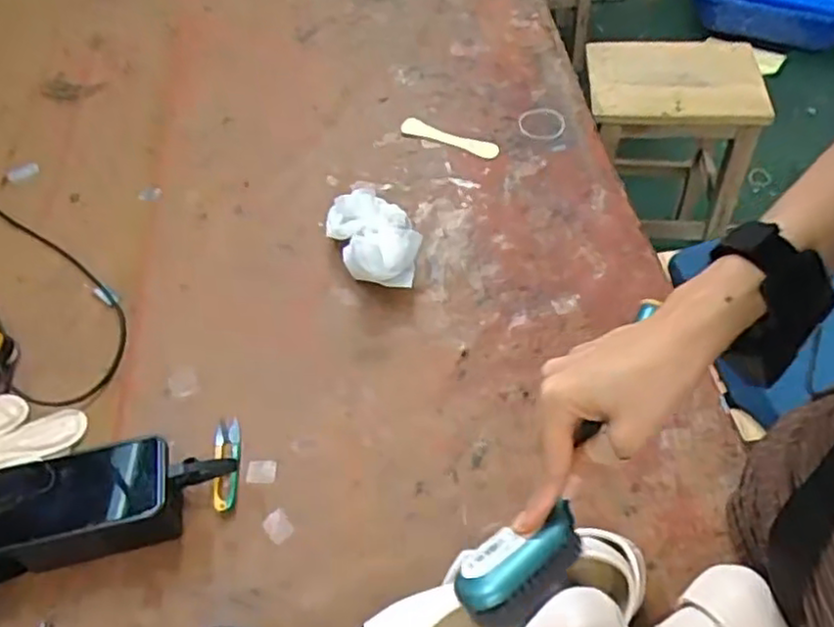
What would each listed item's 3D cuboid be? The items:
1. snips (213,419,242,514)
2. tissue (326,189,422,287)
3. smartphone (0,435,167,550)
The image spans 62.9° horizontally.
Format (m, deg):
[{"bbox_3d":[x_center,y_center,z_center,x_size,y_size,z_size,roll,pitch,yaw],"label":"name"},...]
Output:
[{"bbox_3d":[-0.183,0.142,0.655,0.026,0.013,0.095,-10,52,-4],"label":"snips"},{"bbox_3d":[-0.046,-0.087,0.787,0.093,0.069,0.133,-25,55,-15],"label":"tissue"},{"bbox_3d":[-0.298,0.150,0.578,0.167,0.013,0.077,-12,53,-5],"label":"smartphone"}]

